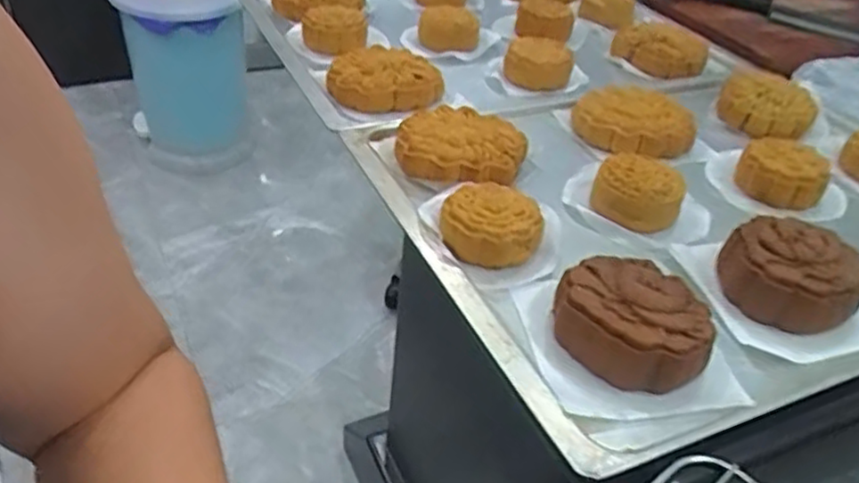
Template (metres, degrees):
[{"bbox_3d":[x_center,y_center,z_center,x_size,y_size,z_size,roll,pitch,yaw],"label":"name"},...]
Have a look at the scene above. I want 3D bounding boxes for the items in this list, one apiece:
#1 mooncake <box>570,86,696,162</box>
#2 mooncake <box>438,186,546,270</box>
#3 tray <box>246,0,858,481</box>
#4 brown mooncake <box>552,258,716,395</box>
[{"bbox_3d":[0.153,-0.092,0.534,0.091,0.034,0.067,23,41,20],"label":"mooncake"},{"bbox_3d":[0.035,-0.012,0.416,0.055,0.026,0.052,4,38,-3],"label":"mooncake"},{"bbox_3d":[0.118,-0.120,0.574,0.403,0.050,0.601,-12,41,-23],"label":"tray"},{"bbox_3d":[0.105,0.041,0.358,0.064,0.030,0.074,-22,46,-32],"label":"brown mooncake"}]

